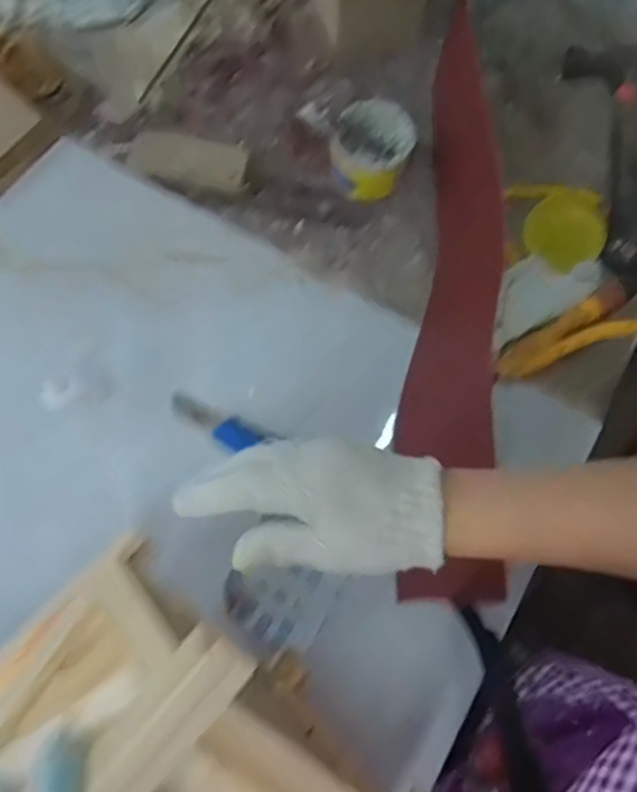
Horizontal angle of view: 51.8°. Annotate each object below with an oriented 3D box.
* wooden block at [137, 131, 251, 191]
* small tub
[{"bbox_3d":[-0.126,-0.235,0.664,0.115,0.024,0.048,12,76,1],"label":"wooden block"},{"bbox_3d":[0.051,-0.236,0.646,0.074,0.070,0.077,0,76,-2],"label":"small tub"}]

